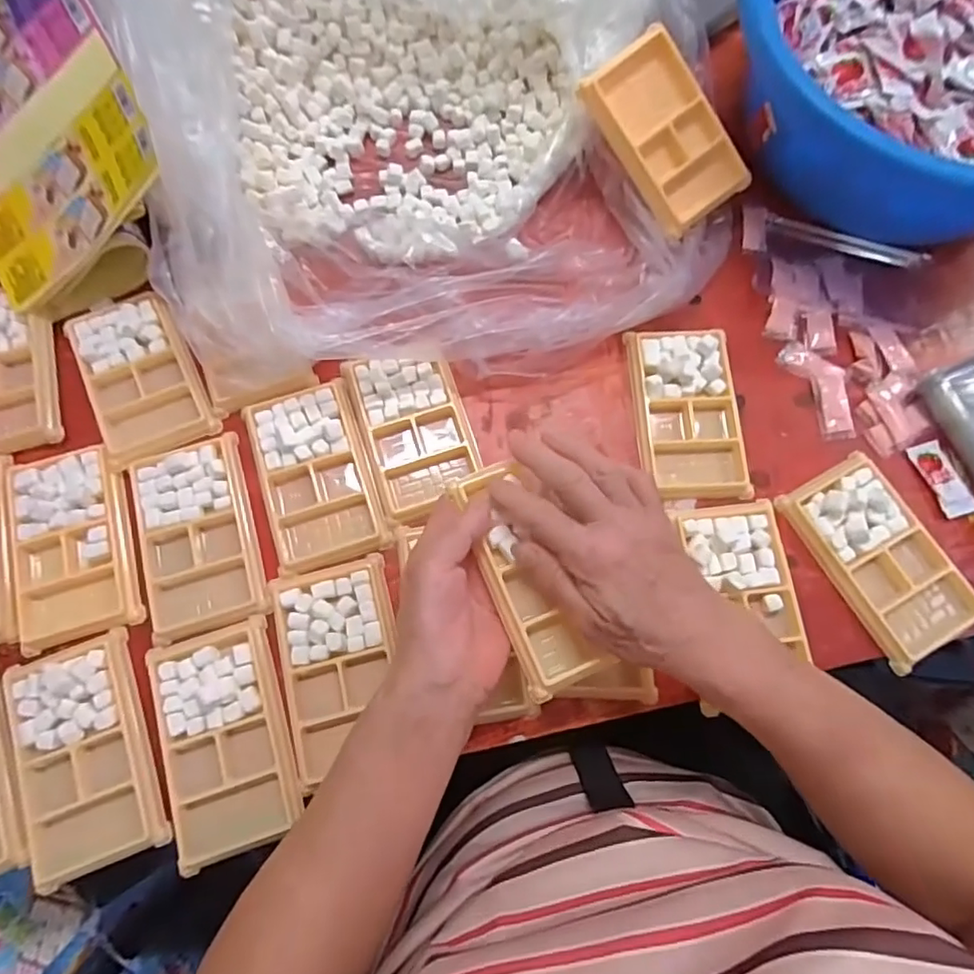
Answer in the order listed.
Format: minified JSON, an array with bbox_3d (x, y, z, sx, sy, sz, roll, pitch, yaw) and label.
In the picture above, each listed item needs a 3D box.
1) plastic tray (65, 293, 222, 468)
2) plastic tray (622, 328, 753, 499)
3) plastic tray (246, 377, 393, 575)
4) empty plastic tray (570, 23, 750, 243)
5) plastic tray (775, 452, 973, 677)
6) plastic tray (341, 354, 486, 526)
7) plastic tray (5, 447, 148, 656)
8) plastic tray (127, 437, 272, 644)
[{"bbox_3d":[-0.265,-0.086,0.445,0.075,0.016,0.133,-27,76,-7],"label":"plastic tray"},{"bbox_3d":[0.152,-0.059,0.435,0.078,0.020,0.132,-2,74,-1],"label":"plastic tray"},{"bbox_3d":[-0.126,-0.009,0.425,0.081,0.019,0.133,-18,75,-5],"label":"plastic tray"},{"bbox_3d":[0.141,-0.278,0.455,0.076,0.016,0.138,-37,99,0],"label":"empty plastic tray"},{"bbox_3d":[0.278,0.050,0.405,0.077,0.015,0.139,-29,76,-8],"label":"plastic tray"},{"bbox_3d":[-0.054,-0.045,0.438,0.078,0.016,0.124,-18,75,-5],"label":"plastic tray"},{"bbox_3d":[-0.290,0.039,0.412,0.081,0.024,0.134,-15,75,-4],"label":"plastic tray"},{"bbox_3d":[-0.206,0.033,0.412,0.078,0.017,0.133,-16,75,-5],"label":"plastic tray"}]

